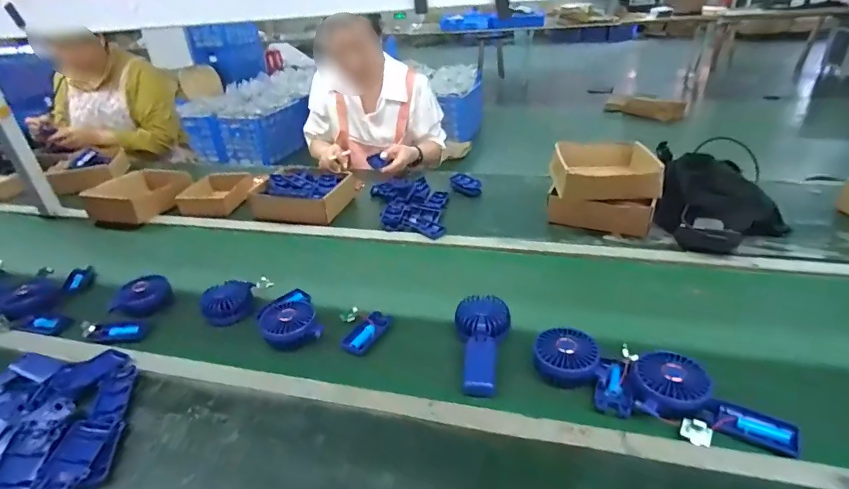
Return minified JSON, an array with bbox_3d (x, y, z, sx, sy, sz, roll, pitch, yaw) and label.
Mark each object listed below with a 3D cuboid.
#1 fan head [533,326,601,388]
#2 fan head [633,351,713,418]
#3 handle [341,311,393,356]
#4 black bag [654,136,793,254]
[{"bbox_3d":[0.200,0.156,0.638,0.085,0.033,0.079,-3,30,2],"label":"fan head"},{"bbox_3d":[0.314,0.180,0.579,0.084,0.039,0.081,-3,30,2],"label":"fan head"},{"bbox_3d":[-0.091,0.143,0.743,0.045,0.015,0.095,15,35,29],"label":"handle"},{"bbox_3d":[0.625,-0.114,0.965,0.235,0.117,0.337,7,32,18],"label":"black bag"}]

